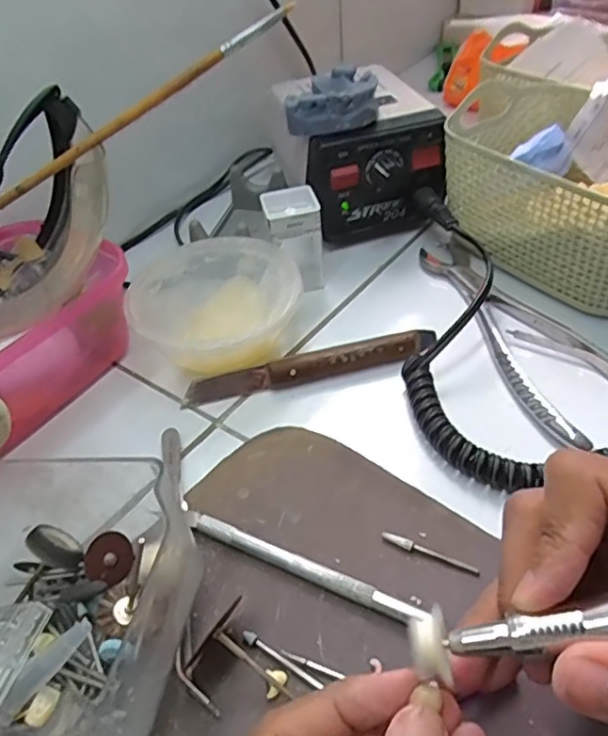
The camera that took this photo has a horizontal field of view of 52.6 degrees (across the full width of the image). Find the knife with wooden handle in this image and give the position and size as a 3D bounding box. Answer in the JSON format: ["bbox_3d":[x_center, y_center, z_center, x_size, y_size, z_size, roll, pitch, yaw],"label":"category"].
[{"bbox_3d":[0.004,-0.001,0.358,0.148,0.011,0.017,-12,44,-5],"label":"knife with wooden handle"}]

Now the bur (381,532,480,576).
[{"bbox_3d":[0.056,0.081,0.272,0.044,0.004,0.005,15,48,22],"label":"bur"}]

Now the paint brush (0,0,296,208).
[{"bbox_3d":[-0.091,-0.132,0.323,0.196,0.009,0.009,-29,44,10],"label":"paint brush"}]

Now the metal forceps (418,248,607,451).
[{"bbox_3d":[0.124,-0.026,0.373,0.059,0.010,0.187,-19,45,-12],"label":"metal forceps"}]

